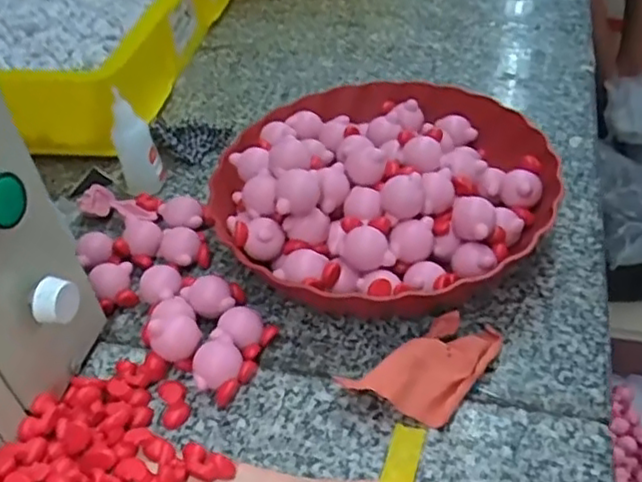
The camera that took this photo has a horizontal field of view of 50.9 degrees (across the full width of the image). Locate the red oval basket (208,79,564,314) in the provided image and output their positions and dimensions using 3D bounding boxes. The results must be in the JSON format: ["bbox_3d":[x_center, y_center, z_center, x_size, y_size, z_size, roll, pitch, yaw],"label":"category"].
[{"bbox_3d":[0.044,-0.044,0.493,0.241,0.063,0.247,-8,42,-5],"label":"red oval basket"}]

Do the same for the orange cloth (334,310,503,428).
[{"bbox_3d":[0.069,0.072,0.394,0.100,0.028,0.049,-31,49,-28],"label":"orange cloth"}]

